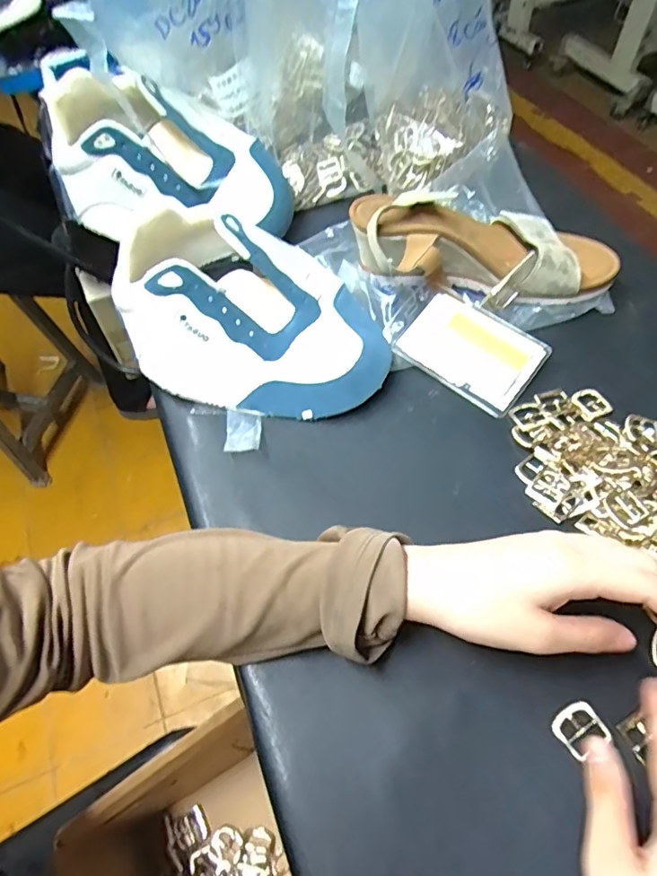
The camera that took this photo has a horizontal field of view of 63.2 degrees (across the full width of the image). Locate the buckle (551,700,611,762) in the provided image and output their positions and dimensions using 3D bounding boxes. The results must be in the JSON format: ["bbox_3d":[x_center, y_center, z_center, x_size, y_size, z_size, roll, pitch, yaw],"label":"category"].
[{"bbox_3d":[0.143,0.166,0.304,0.026,0.004,0.023,-31,60,-18],"label":"buckle"}]

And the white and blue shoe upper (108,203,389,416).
[{"bbox_3d":[-0.062,-0.115,0.456,0.240,0.082,0.172,15,58,12],"label":"white and blue shoe upper"}]

